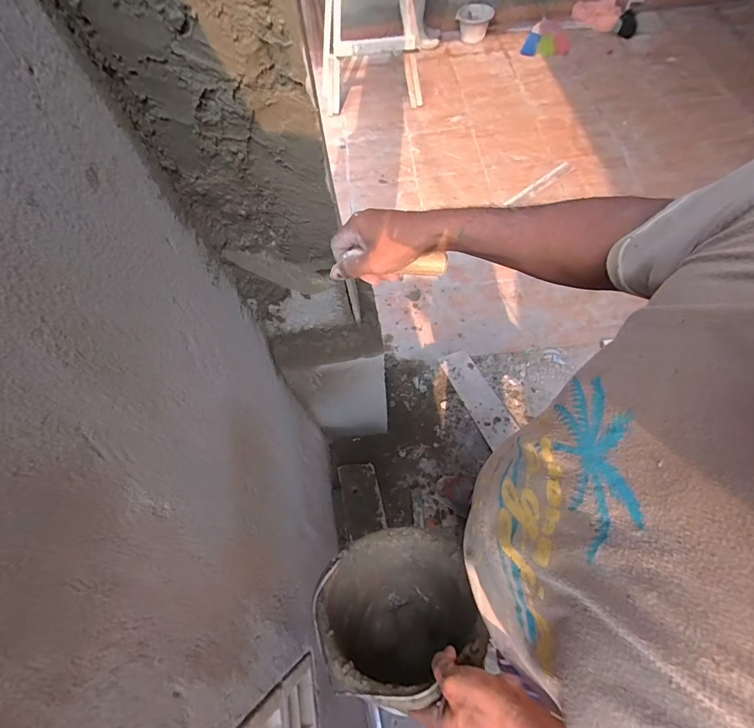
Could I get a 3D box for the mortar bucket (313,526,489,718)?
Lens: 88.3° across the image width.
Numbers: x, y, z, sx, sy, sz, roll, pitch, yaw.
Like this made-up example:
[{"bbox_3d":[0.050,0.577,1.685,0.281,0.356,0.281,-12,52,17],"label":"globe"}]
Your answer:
[{"bbox_3d":[0.037,0.406,0.598,0.250,0.170,0.250,-5,24,2],"label":"mortar bucket"}]

